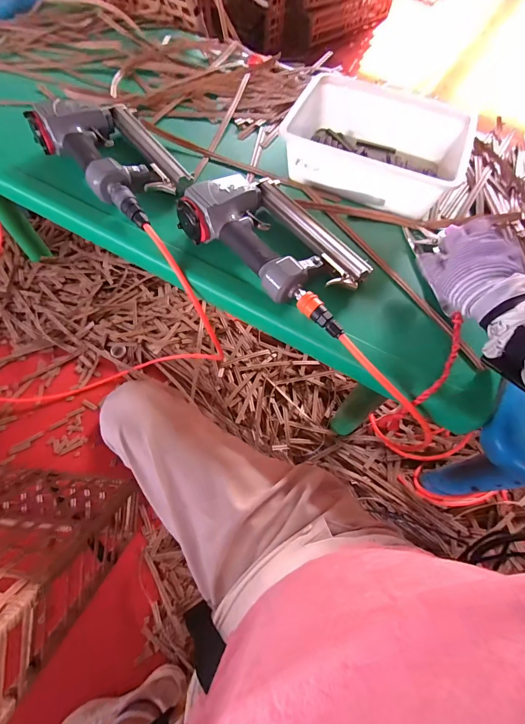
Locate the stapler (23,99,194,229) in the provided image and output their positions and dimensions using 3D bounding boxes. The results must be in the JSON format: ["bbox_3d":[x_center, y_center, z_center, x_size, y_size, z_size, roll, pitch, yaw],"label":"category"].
[{"bbox_3d":[-0.213,-0.320,0.504,0.272,0.064,0.154,41,70,16],"label":"stapler"}]

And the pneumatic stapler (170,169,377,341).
[{"bbox_3d":[0.031,-0.163,0.441,0.258,0.066,0.153,39,70,15],"label":"pneumatic stapler"}]

